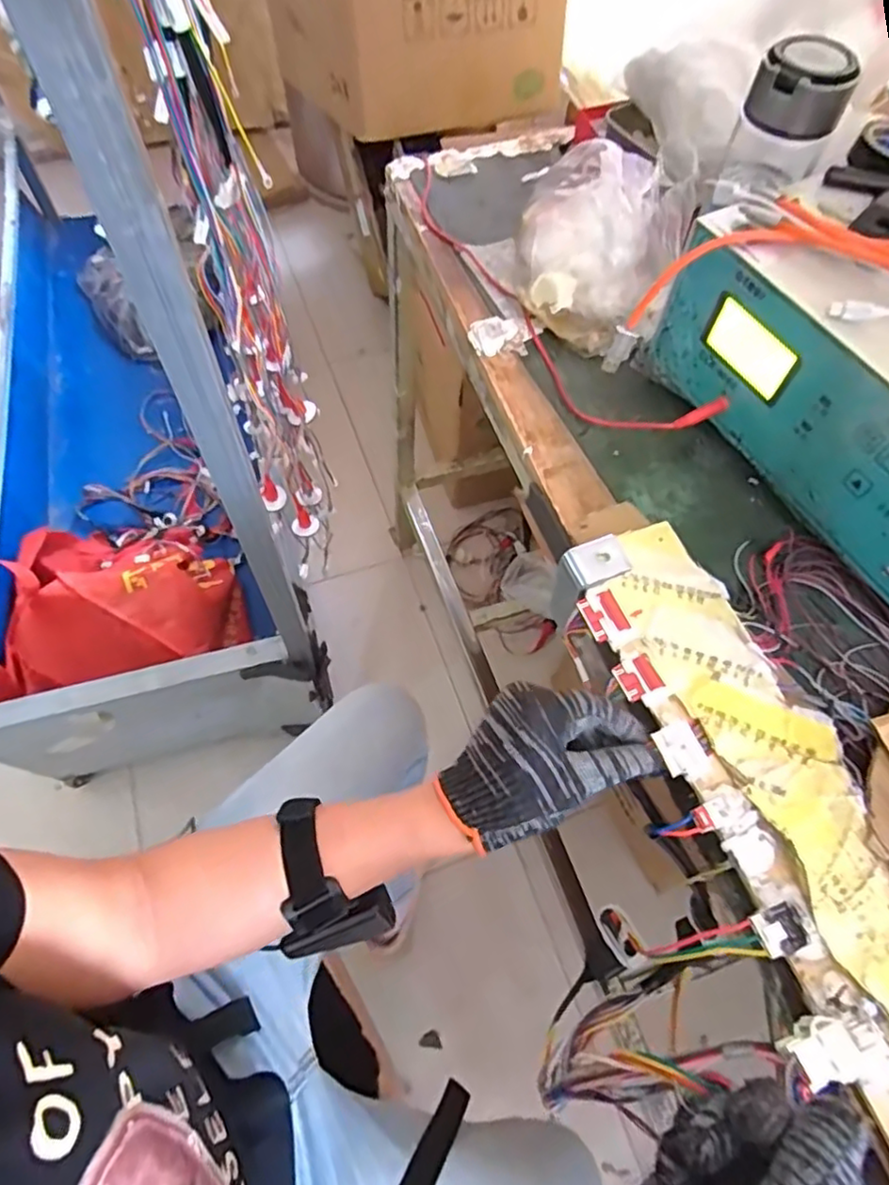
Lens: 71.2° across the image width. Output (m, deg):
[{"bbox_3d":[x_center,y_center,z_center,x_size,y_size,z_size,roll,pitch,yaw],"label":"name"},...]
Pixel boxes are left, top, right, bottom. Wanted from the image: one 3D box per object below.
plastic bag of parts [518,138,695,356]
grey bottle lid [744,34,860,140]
[{"bbox_3d":[0.131,-0.297,0.532,0.132,0.117,0.154,10,63,3],"label":"plastic bag of parts"},{"bbox_3d":[0.256,-0.365,0.451,0.053,0.043,0.053,1,63,-2],"label":"grey bottle lid"}]

